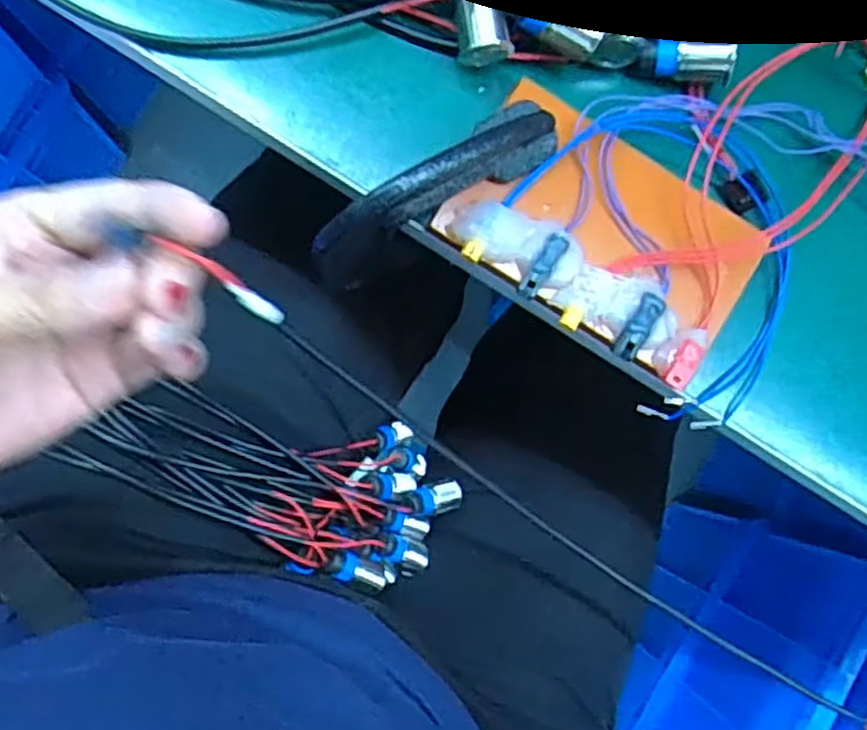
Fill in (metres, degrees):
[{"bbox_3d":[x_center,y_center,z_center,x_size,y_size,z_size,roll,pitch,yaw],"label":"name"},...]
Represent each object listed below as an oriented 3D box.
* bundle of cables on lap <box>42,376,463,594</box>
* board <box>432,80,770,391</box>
[{"bbox_3d":[-0.086,0.063,0.423,0.207,0.048,0.084,21,86,-25],"label":"bundle of cables on lap"},{"bbox_3d":[0.066,-0.051,0.289,0.110,0.015,0.074,32,85,-4],"label":"board"}]

